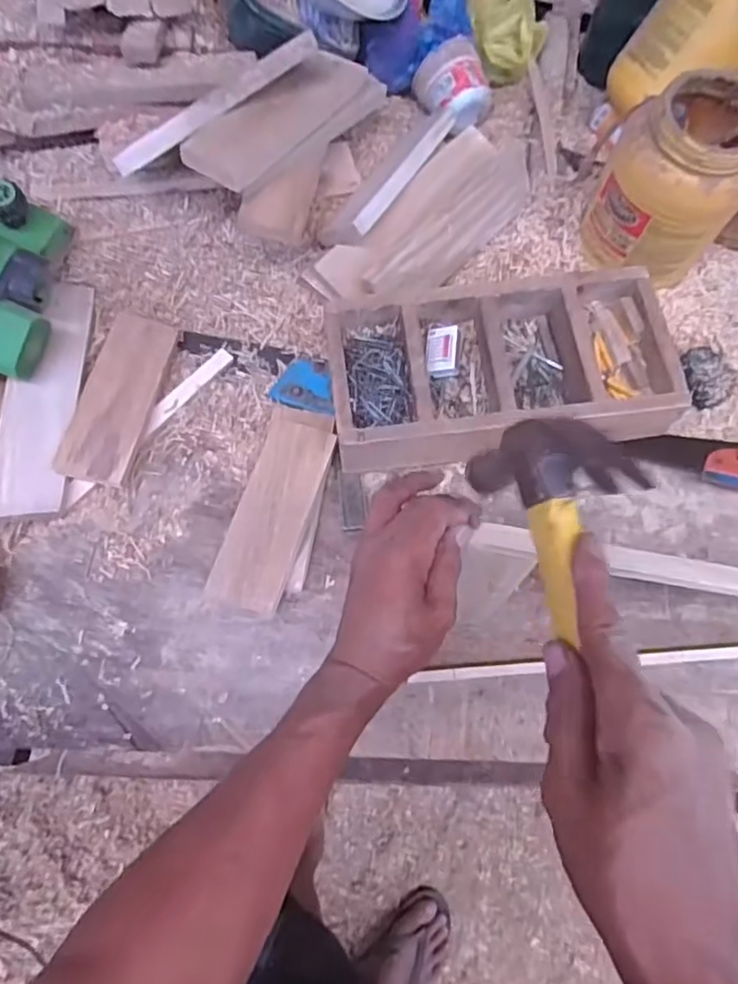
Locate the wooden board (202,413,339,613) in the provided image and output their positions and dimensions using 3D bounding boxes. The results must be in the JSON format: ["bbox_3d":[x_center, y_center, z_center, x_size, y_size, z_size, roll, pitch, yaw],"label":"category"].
[{"bbox_3d":[-0.101,0.021,0.656,0.075,0.012,0.203,16,71,1],"label":"wooden board"}]

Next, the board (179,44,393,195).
[{"bbox_3d":[-0.089,-0.434,0.723,0.084,0.015,0.286,48,62,-16],"label":"board"}]

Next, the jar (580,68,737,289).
[{"bbox_3d":[0.359,-0.355,0.725,0.135,0.197,0.136,0,67,-1],"label":"jar"}]

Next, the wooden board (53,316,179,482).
[{"bbox_3d":[-0.280,-0.110,0.696,0.072,0.020,0.207,17,68,-13],"label":"wooden board"}]

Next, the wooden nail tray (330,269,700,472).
[{"bbox_3d":[0.144,-0.130,0.703,0.367,0.092,0.200,-7,67,-4],"label":"wooden nail tray"}]

